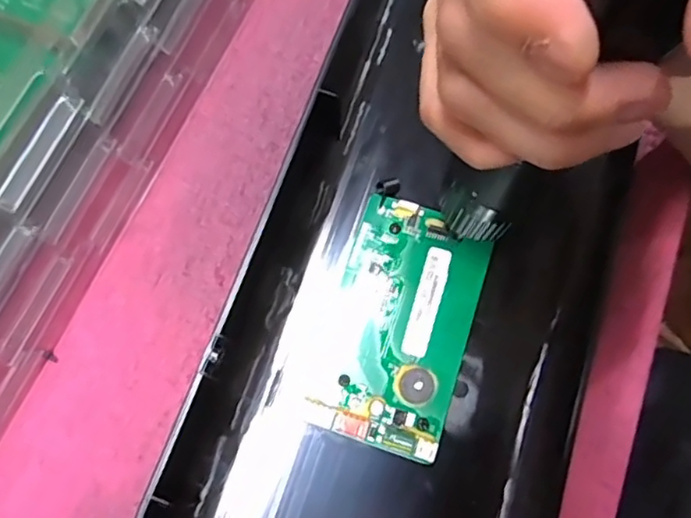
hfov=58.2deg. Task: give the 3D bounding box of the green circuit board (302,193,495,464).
[{"bbox_3d":[0.024,0.027,0.269,0.059,0.010,0.105,17,72,5],"label":"green circuit board"}]

